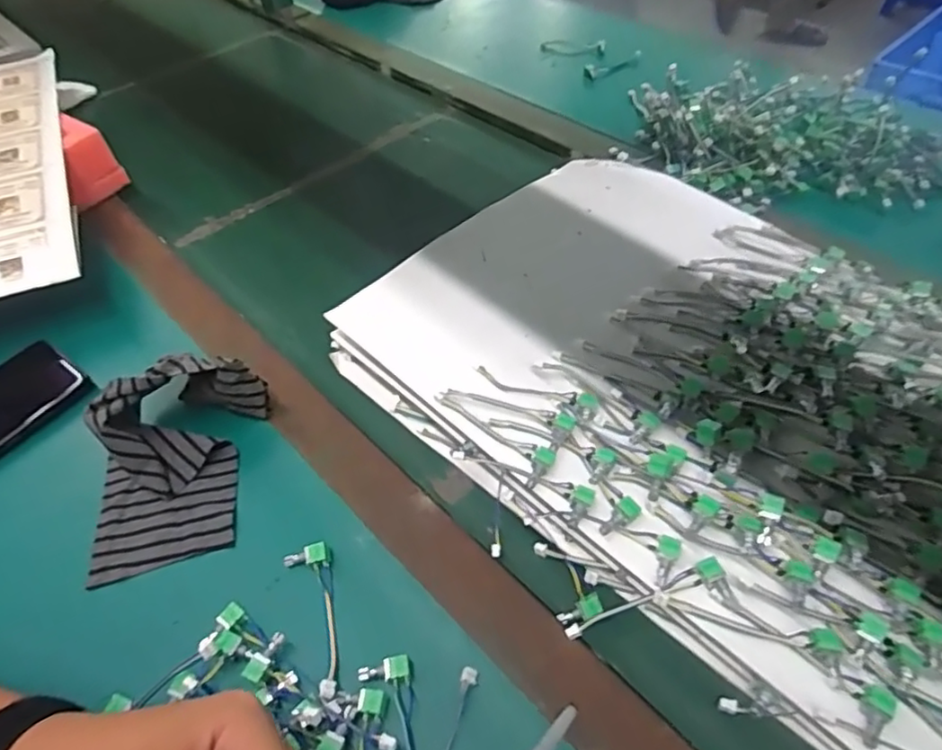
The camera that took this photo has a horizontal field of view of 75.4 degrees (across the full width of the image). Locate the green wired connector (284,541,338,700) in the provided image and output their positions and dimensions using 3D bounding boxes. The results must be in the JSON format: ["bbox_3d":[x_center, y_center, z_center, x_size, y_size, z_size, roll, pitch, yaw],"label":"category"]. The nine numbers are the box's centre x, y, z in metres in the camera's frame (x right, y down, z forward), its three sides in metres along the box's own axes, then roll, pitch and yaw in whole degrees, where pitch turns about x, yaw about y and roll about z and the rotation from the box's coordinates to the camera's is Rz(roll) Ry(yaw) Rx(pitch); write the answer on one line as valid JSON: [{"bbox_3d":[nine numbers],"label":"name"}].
[{"bbox_3d":[-0.087,0.142,0.363,0.027,0.015,0.093,-21,51,-15],"label":"green wired connector"}]

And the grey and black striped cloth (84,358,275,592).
[{"bbox_3d":[-0.210,0.055,0.413,0.103,0.065,0.142,-1,48,3],"label":"grey and black striped cloth"}]

